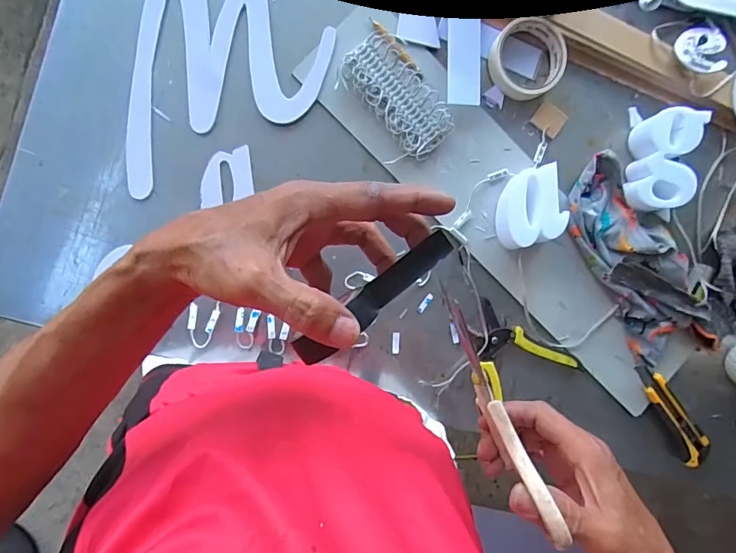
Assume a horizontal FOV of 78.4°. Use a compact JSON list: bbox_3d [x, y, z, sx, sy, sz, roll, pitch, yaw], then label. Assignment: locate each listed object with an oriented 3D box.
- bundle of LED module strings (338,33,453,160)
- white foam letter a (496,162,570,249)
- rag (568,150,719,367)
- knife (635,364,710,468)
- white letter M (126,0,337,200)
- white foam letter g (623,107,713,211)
[{"bbox_3d":[0.031,-0.206,0.526,0.081,0.024,0.141,-38,96,-4],"label":"bundle of LED module strings"},{"bbox_3d":[0.190,-0.082,0.535,0.071,0.043,0.084,-20,94,-6],"label":"white foam letter a"},{"bbox_3d":[0.335,-0.019,0.556,0.107,0.049,0.264,-29,95,-5],"label":"rag"},{"bbox_3d":[0.390,0.174,0.580,0.036,0.023,0.148,-32,95,-5],"label":"knife"},{"bbox_3d":[-0.163,-0.210,0.513,0.204,0.006,0.265,14,90,-7],"label":"white letter M"},{"bbox_3d":[0.364,-0.144,0.560,0.073,0.048,0.129,13,90,-7],"label":"white foam letter g"}]

